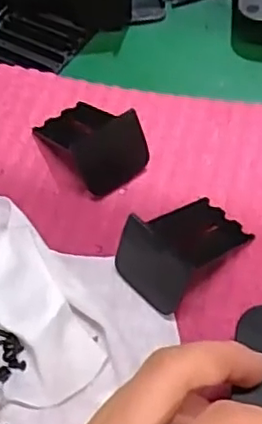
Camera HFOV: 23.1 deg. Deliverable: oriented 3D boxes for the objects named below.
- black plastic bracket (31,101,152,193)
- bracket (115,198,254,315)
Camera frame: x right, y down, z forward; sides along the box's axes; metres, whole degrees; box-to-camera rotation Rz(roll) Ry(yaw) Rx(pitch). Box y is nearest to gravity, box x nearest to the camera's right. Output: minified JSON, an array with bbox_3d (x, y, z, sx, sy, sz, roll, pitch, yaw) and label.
[{"bbox_3d":[-0.022,-0.041,0.332,0.035,0.029,0.062,-34,62,-20],"label":"black plastic bracket"},{"bbox_3d":[0.024,0.013,0.294,0.035,0.027,0.061,39,65,24],"label":"bracket"}]

